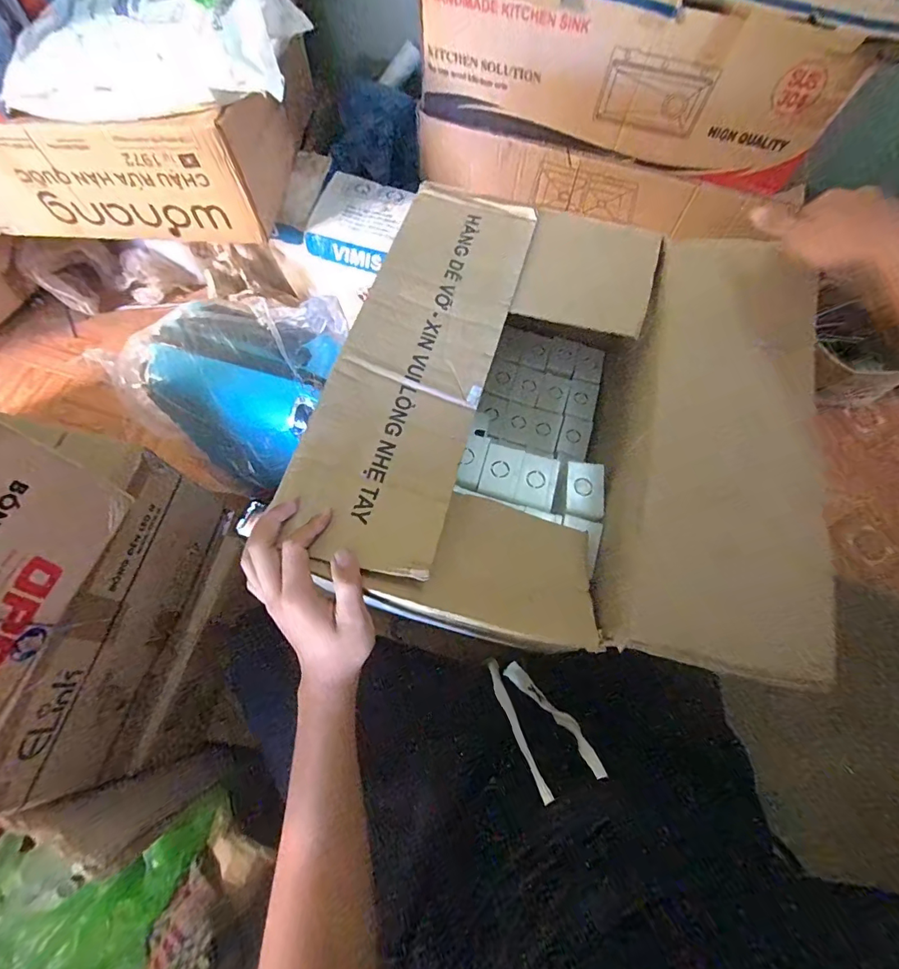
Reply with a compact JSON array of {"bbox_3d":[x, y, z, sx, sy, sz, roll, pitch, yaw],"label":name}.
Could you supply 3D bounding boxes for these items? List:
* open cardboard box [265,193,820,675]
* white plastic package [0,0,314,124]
[{"bbox_3d":[0.106,-0.069,0.513,0.434,0.212,0.437,10,68,2],"label":"open cardboard box"},{"bbox_3d":[-0.536,-0.835,0.813,0.497,0.107,0.360,1,68,-2],"label":"white plastic package"}]

